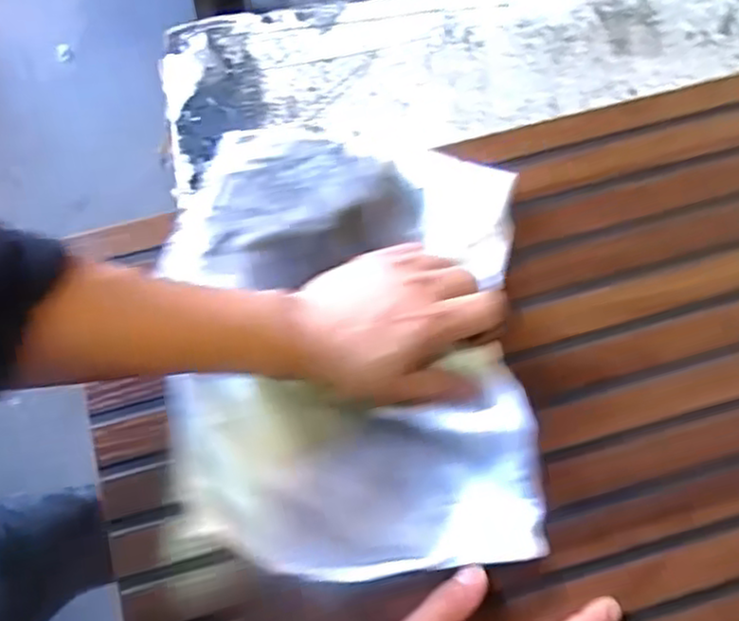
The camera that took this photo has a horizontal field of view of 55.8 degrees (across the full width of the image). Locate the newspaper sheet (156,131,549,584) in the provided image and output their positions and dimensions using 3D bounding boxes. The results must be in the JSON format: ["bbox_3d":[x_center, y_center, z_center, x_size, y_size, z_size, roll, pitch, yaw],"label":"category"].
[{"bbox_3d":[-0.013,0.013,0.428,0.211,0.029,0.276,-2,74,-1],"label":"newspaper sheet"}]

